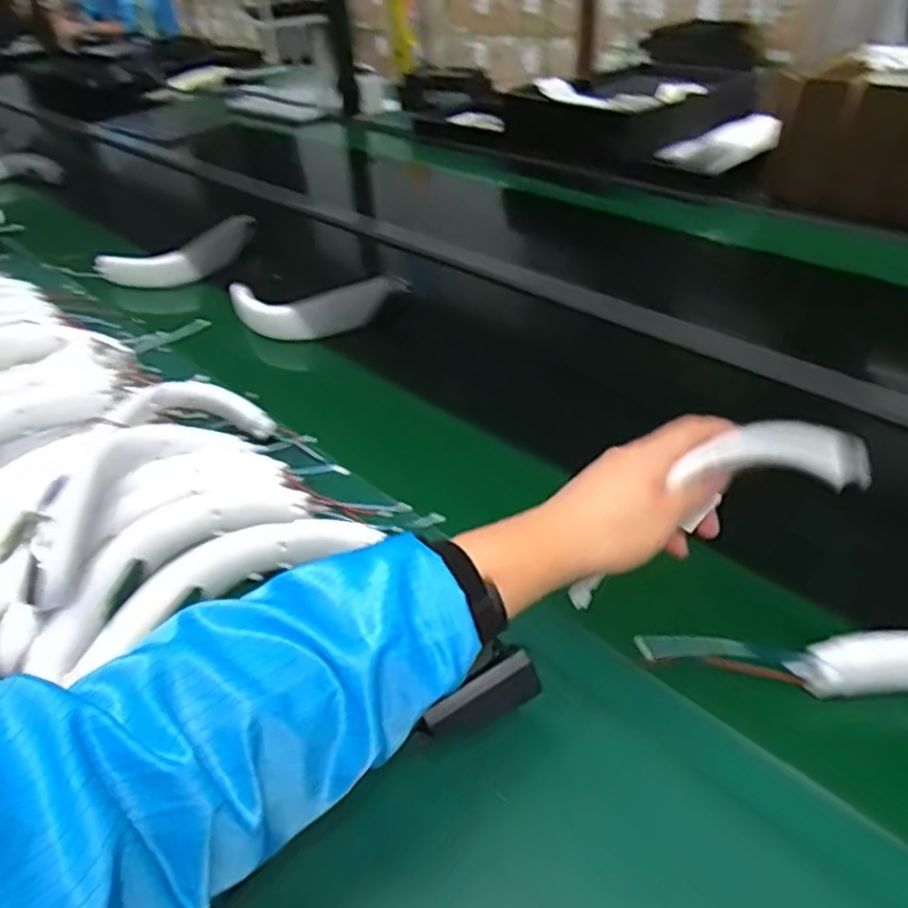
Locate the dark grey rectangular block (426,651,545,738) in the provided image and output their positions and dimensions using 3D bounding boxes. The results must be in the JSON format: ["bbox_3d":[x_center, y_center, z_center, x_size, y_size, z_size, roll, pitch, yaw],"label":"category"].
[{"bbox_3d":[0.016,0.135,0.392,0.068,0.033,0.012,-21,41,-20],"label":"dark grey rectangular block"}]

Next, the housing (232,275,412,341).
[{"bbox_3d":[-0.175,-0.188,0.918,0.221,0.067,0.068,-2,38,3],"label":"housing"}]

